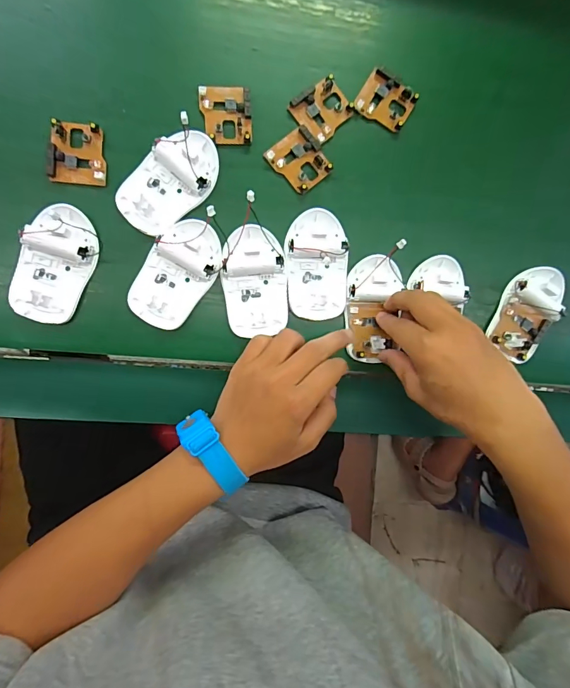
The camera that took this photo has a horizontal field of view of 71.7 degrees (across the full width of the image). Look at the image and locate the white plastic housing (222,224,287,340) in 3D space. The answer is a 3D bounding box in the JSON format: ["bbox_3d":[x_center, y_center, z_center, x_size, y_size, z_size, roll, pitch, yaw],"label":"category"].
[{"bbox_3d":[-0.027,-0.055,0.349,0.055,0.017,0.093,-7,92,-7],"label":"white plastic housing"}]

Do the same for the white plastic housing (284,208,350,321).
[{"bbox_3d":[0.031,-0.072,0.356,0.056,0.015,0.096,-6,91,-7],"label":"white plastic housing"}]

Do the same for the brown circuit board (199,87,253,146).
[{"bbox_3d":[-0.052,-0.202,0.348,0.044,0.008,0.049,-3,91,-7],"label":"brown circuit board"}]

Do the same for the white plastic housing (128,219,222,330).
[{"bbox_3d":[-0.093,-0.062,0.341,0.056,0.016,0.096,35,86,-6],"label":"white plastic housing"}]

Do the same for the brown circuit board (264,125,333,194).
[{"bbox_3d":[0.014,-0.166,0.356,0.044,0.012,0.048,-42,95,-5],"label":"brown circuit board"}]

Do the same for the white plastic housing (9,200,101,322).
[{"bbox_3d":[-0.193,-0.067,0.328,0.056,0.014,0.096,21,88,-7],"label":"white plastic housing"}]

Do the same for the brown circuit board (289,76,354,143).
[{"bbox_3d":[0.035,-0.214,0.358,0.051,0.008,0.044,-44,96,-5],"label":"brown circuit board"}]

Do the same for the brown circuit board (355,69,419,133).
[{"bbox_3d":[0.094,-0.225,0.365,0.048,0.013,0.041,29,87,-7],"label":"brown circuit board"}]

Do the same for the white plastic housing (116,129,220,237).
[{"bbox_3d":[-0.099,-0.141,0.341,0.056,0.016,0.096,44,85,-6],"label":"white plastic housing"}]

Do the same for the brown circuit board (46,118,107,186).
[{"bbox_3d":[-0.175,-0.161,0.332,0.044,0.008,0.049,1,90,-7],"label":"brown circuit board"}]

